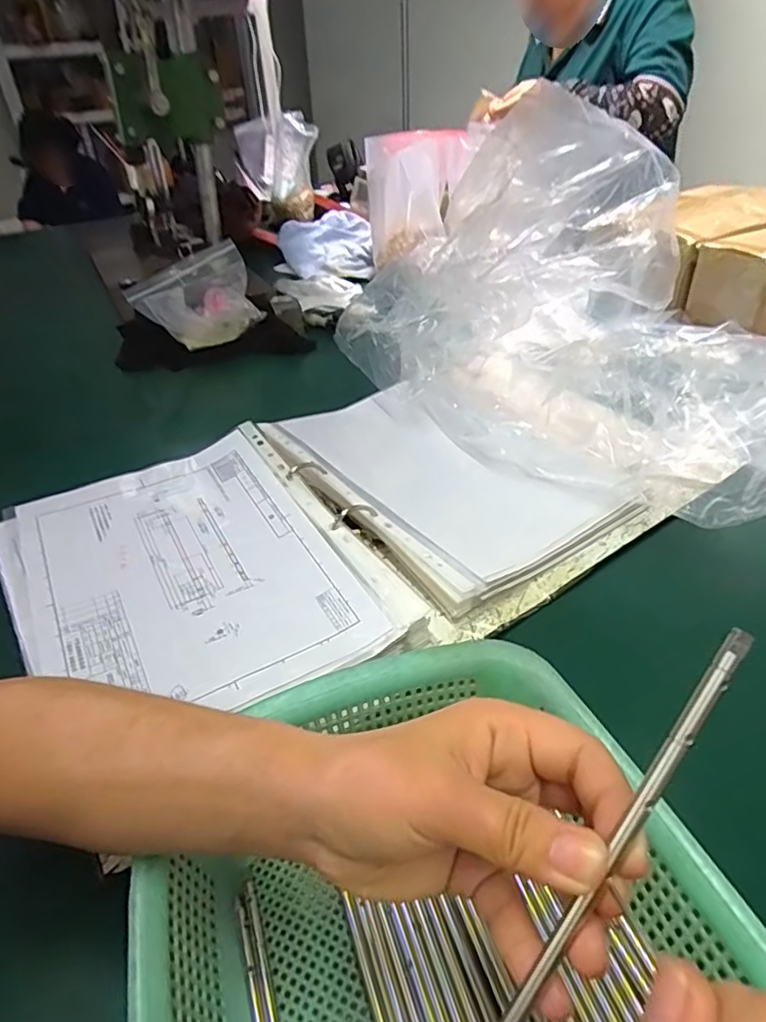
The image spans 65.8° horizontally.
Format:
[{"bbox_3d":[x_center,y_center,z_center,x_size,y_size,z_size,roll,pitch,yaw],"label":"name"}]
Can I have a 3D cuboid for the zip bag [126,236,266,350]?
[{"bbox_3d":[-0.243,-0.275,0.793,0.147,0.152,0.043,-27,63,-3],"label":"zip bag"}]

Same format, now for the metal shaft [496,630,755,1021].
[{"bbox_3d":[0.053,0.119,0.170,0.006,0.004,0.192,32,93,36],"label":"metal shaft"}]

